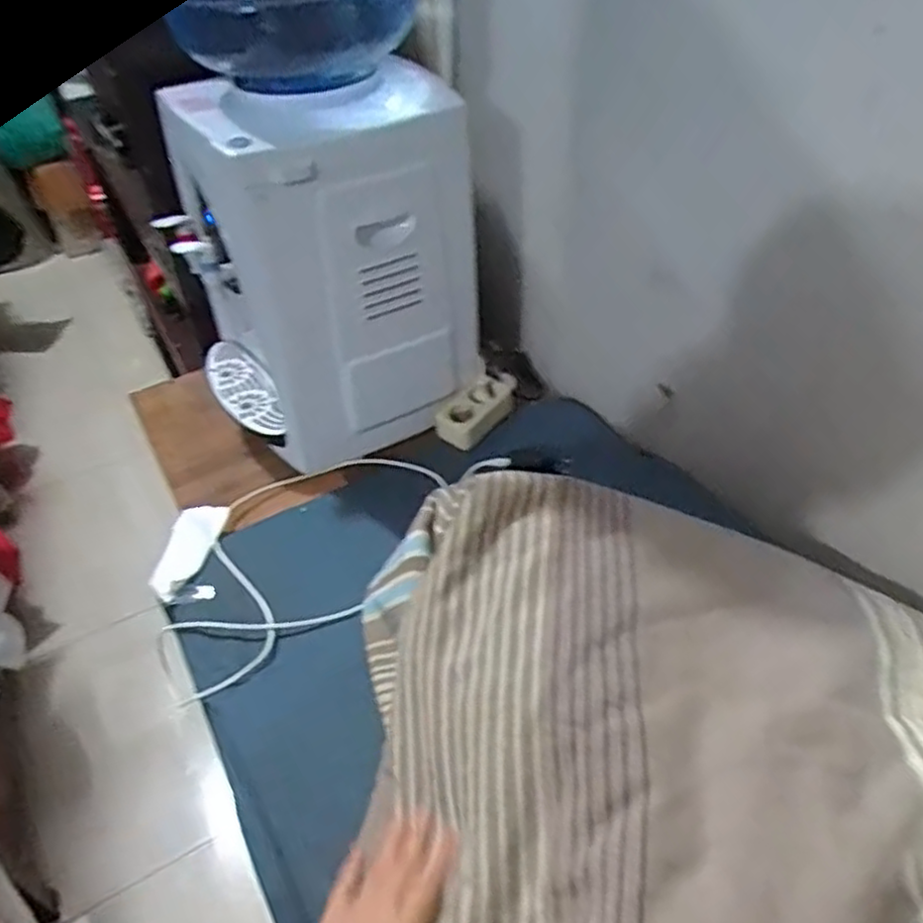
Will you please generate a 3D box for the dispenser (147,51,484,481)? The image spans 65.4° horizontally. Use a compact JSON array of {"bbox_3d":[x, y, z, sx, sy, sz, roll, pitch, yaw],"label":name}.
[{"bbox_3d":[-0.176,-0.246,0.928,0.302,0.448,0.302,-31,50,-27],"label":"dispenser"}]

